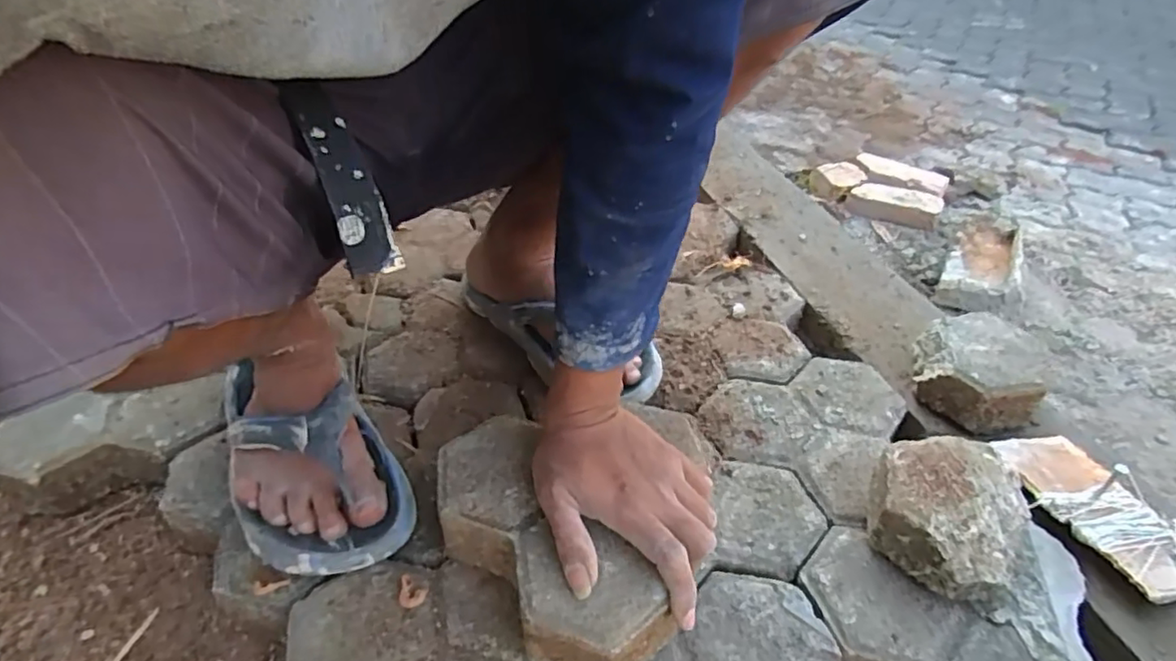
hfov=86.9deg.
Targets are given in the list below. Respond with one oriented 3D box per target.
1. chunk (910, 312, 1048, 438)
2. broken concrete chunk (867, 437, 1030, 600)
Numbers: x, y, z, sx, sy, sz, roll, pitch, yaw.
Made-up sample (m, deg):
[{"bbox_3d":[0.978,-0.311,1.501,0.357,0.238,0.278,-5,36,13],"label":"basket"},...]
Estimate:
[{"bbox_3d":[0.358,0.039,0.575,0.115,0.069,0.102,30,49,30],"label":"chunk"},{"bbox_3d":[0.259,0.129,0.448,0.095,0.061,0.102,0,41,0],"label":"broken concrete chunk"}]

